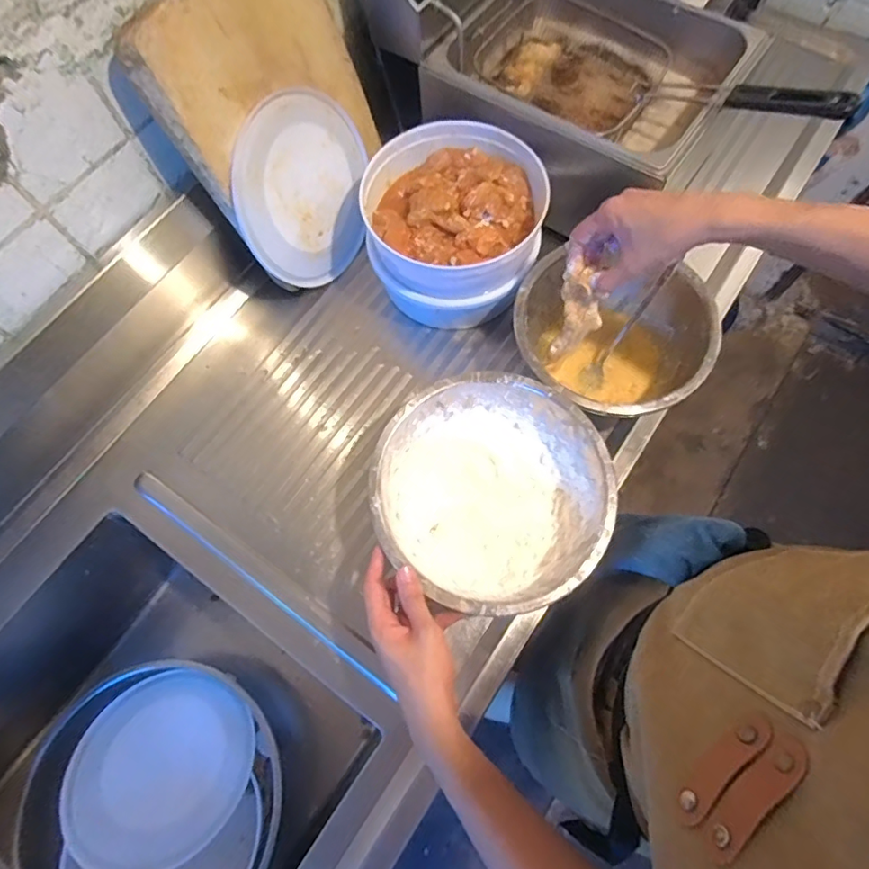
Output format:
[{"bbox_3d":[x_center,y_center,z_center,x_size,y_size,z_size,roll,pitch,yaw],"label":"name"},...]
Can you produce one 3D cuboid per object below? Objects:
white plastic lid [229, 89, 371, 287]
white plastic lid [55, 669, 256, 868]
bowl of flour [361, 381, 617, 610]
[{"bbox_3d":[-0.152,-0.287,0.624,0.013,0.200,0.194,21,27,29],"label":"white plastic lid"},{"bbox_3d":[-0.325,0.392,0.618,0.197,0.019,0.199,4,53,-6],"label":"white plastic lid"},{"bbox_3d":[0.056,0.065,0.544,0.223,0.099,0.221,0,70,1],"label":"bowl of flour"}]

